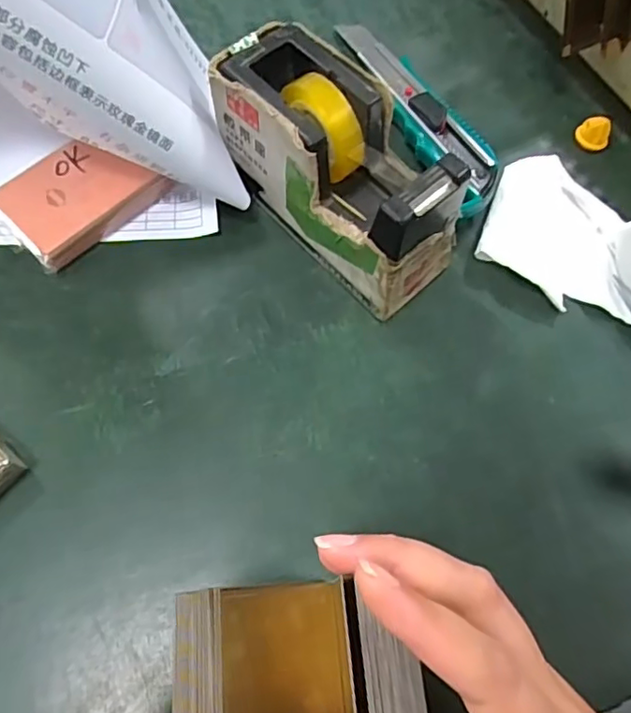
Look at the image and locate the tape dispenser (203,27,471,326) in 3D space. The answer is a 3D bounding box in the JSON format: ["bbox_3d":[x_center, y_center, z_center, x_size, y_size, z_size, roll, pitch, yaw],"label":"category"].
[{"bbox_3d":[0.011,-0.097,0.302,0.058,0.079,0.138,-42,75,-18],"label":"tape dispenser"}]

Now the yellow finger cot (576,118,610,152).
[{"bbox_3d":[0.176,-0.142,0.365,0.020,0.015,0.013,25,68,8],"label":"yellow finger cot"}]

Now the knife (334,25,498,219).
[{"bbox_3d":[0.061,-0.154,0.359,0.037,0.027,0.172,-21,70,-12],"label":"knife"}]

